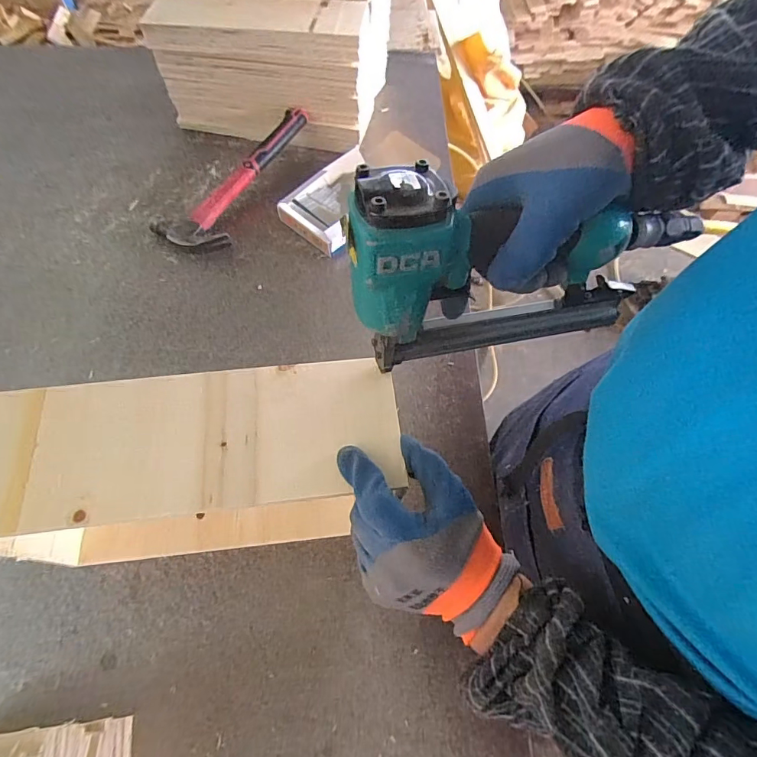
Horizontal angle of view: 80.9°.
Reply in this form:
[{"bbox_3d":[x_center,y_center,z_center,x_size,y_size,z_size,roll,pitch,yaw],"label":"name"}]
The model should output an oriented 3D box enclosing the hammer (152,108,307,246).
[{"bbox_3d":[-0.218,-0.331,0.744,0.116,0.063,0.330,35,67,16],"label":"hammer"}]

